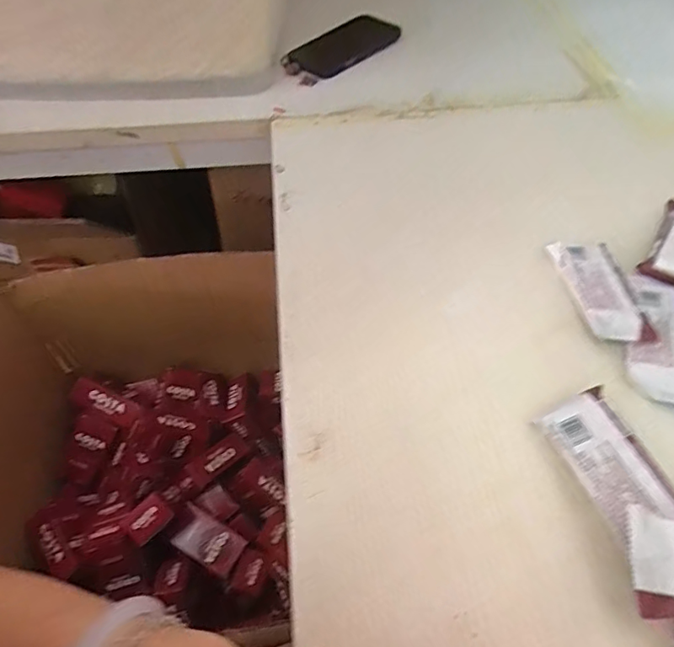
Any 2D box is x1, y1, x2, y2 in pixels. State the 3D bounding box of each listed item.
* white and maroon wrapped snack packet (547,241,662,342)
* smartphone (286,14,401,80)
[{"bbox_3d":[0.206,-0.029,0.403,0.047,0.020,0.106,-5,52,1],"label":"white and maroon wrapped snack packet"},{"bbox_3d":[0.015,-0.369,0.674,0.163,0.008,0.063,-35,80,-20],"label":"smartphone"}]

